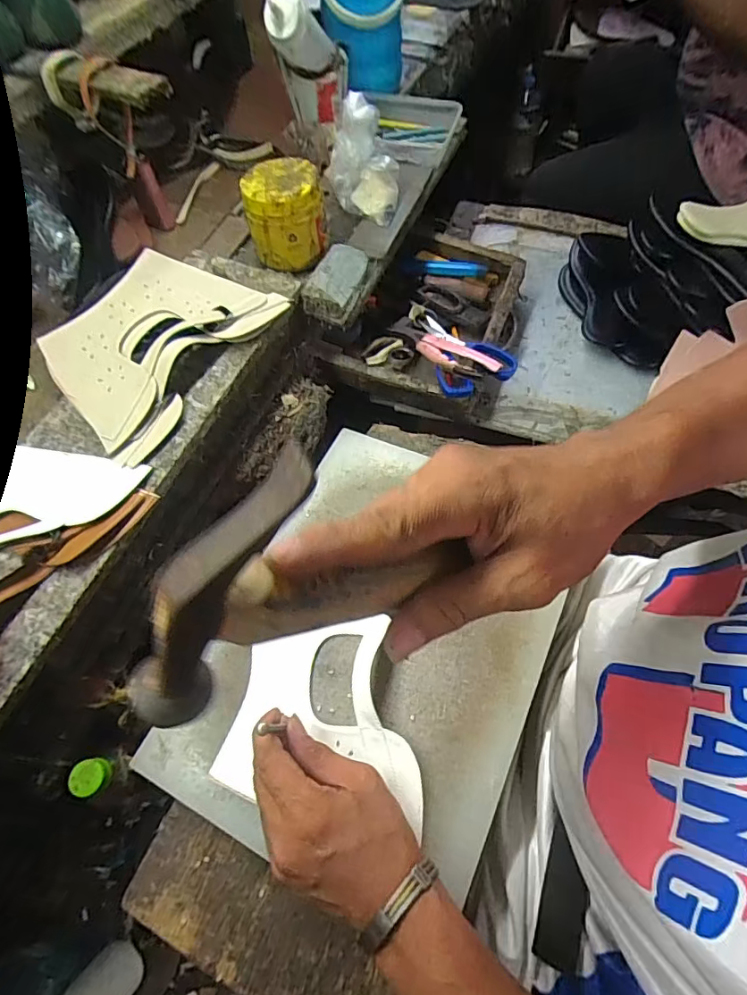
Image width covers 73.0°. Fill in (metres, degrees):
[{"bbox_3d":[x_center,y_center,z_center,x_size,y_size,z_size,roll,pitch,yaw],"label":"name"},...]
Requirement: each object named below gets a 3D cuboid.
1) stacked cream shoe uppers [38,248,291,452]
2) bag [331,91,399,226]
[{"bbox_3d":[-0.232,-0.175,0.530,0.155,0.035,0.231,33,67,19],"label":"stacked cream shoe uppers"},{"bbox_3d":[-0.012,-0.429,0.651,0.089,0.120,0.081,-4,60,0],"label":"bag"}]

